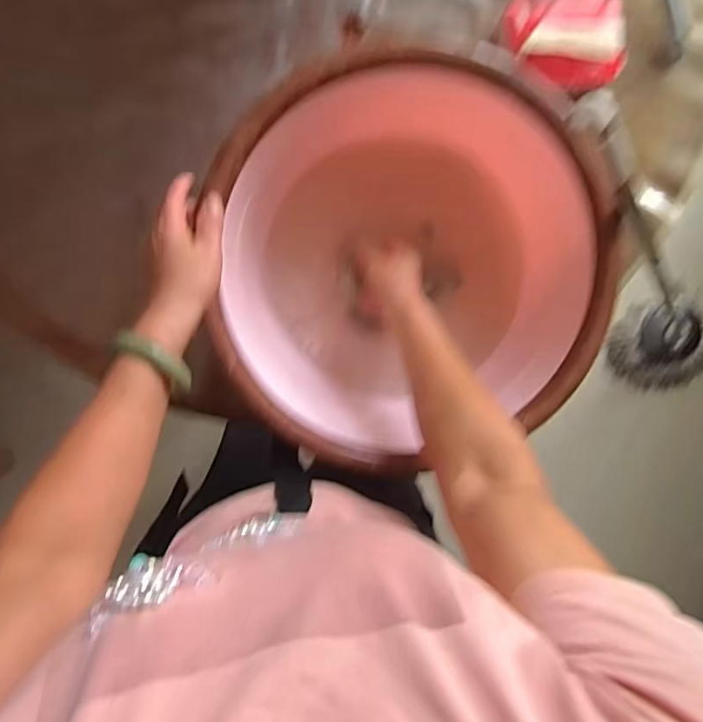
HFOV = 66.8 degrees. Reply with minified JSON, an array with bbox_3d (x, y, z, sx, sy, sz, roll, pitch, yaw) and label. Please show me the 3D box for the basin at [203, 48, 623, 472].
[{"bbox_3d":[0.051,-0.106,0.586,0.380,0.157,0.372,0,98,-2],"label":"basin"}]

